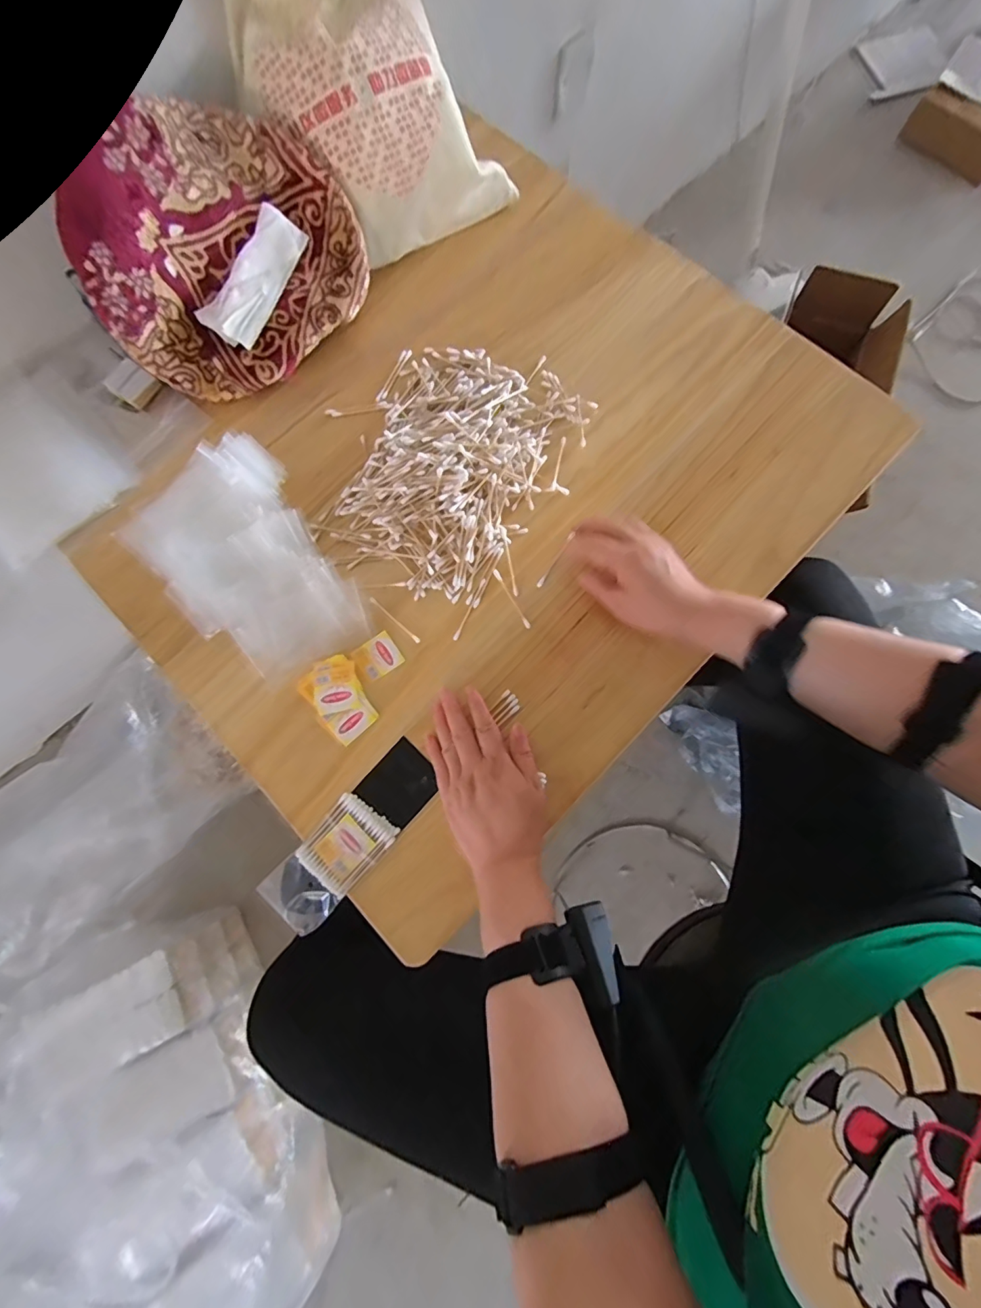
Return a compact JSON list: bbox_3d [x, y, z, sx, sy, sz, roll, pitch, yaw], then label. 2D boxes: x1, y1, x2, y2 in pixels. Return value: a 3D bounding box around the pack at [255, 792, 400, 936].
[{"bbox_3d":[-0.152,0.195,0.451,0.065,0.017,0.126,43,82,9],"label":"pack"}]

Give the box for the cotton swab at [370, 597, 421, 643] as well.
[{"bbox_3d":[-0.100,-0.036,0.502,0.070,0.004,0.005,41,82,9],"label":"cotton swab"}]

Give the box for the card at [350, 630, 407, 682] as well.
[{"bbox_3d":[-0.116,0.003,0.495,0.044,0.004,0.038,-34,83,-14],"label":"card"}]

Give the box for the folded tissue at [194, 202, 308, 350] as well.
[{"bbox_3d":[-0.256,-0.410,0.528,0.017,0.052,0.144,32,90,51],"label":"folded tissue"}]

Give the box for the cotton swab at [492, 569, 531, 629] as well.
[{"bbox_3d":[0.022,-0.058,0.503,0.006,0.004,0.073,-29,79,-5],"label":"cotton swab"}]

